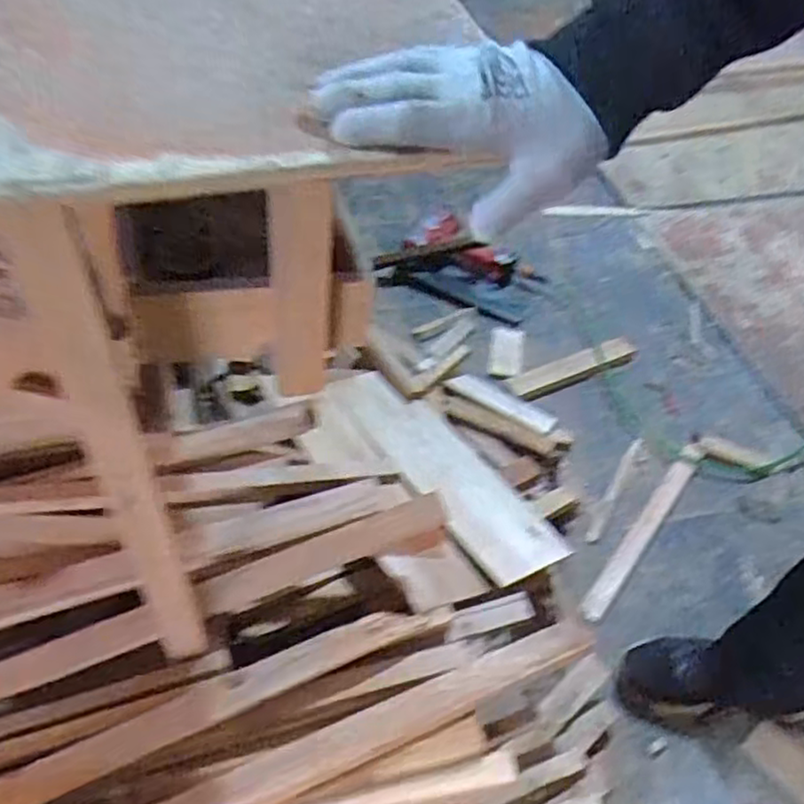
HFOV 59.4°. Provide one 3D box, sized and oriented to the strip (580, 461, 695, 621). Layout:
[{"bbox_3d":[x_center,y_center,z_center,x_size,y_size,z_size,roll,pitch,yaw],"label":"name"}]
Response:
[{"bbox_3d":[0.395,0.214,1.158,0.028,0.011,0.365,33,55,22],"label":"strip"}]

